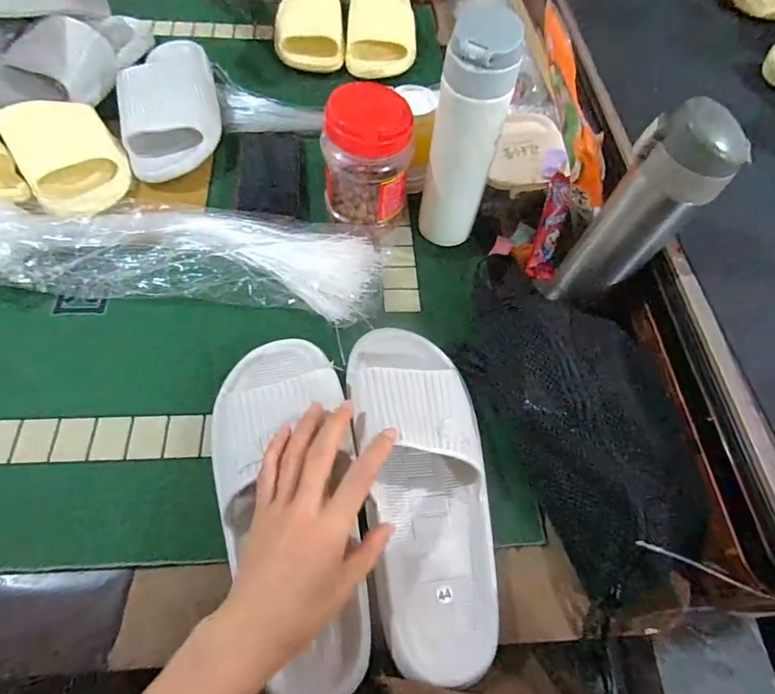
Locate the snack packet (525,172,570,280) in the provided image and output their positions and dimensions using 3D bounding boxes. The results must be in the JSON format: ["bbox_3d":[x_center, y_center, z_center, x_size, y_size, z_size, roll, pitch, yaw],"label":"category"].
[{"bbox_3d":[0.183,-0.134,0.527,0.027,0.022,0.113,10,100,3],"label":"snack packet"}]

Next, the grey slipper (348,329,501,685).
[{"bbox_3d":[0.031,0.104,0.387,0.101,0.061,0.280,-6,67,-7],"label":"grey slipper"}]

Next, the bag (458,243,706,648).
[{"bbox_3d":[0.174,0.046,0.449,0.152,0.042,0.344,-26,63,7],"label":"bag"}]

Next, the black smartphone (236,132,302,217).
[{"bbox_3d":[-0.146,-0.217,0.589,0.072,0.009,0.136,-3,60,-5],"label":"black smartphone"}]

